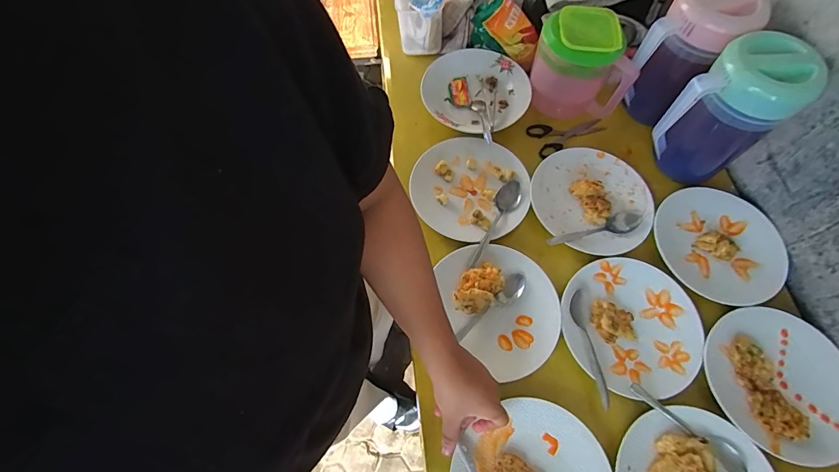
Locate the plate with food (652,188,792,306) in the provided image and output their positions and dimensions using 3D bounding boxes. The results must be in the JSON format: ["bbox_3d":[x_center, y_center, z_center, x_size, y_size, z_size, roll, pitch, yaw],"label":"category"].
[{"bbox_3d":[0.488,0.013,0.659,0.199,0.020,0.194,-1,65,1],"label":"plate with food"}]

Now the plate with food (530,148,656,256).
[{"bbox_3d":[0.292,-0.063,0.677,0.200,0.022,0.193,-1,65,1],"label":"plate with food"}]

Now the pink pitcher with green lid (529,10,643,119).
[{"bbox_3d":[0.284,-0.300,0.709,0.154,0.142,0.109,7,65,5],"label":"pink pitcher with green lid"}]

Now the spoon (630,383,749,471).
[{"bbox_3d":[0.353,0.260,0.535,0.156,0.021,0.039,31,70,15],"label":"spoon"}]

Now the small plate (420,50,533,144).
[{"bbox_3d":[0.101,-0.274,0.765,0.197,0.026,0.188,-1,65,1],"label":"small plate"}]

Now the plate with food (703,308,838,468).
[{"bbox_3d":[0.516,0.207,0.573,0.204,0.022,0.197,-1,65,1],"label":"plate with food"}]

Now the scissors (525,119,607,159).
[{"bbox_3d":[0.274,-0.195,0.754,0.142,0.019,0.071,-24,67,-10],"label":"scissors"}]

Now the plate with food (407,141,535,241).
[{"bbox_3d":[0.084,-0.080,0.684,0.197,0.019,0.185,-1,65,1],"label":"plate with food"}]

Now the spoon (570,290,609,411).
[{"bbox_3d":[0.243,0.160,0.577,0.033,0.020,0.160,-2,65,1],"label":"spoon"}]

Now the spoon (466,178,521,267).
[{"bbox_3d":[0.123,-0.017,0.654,0.038,0.021,0.171,24,68,12],"label":"spoon"}]

